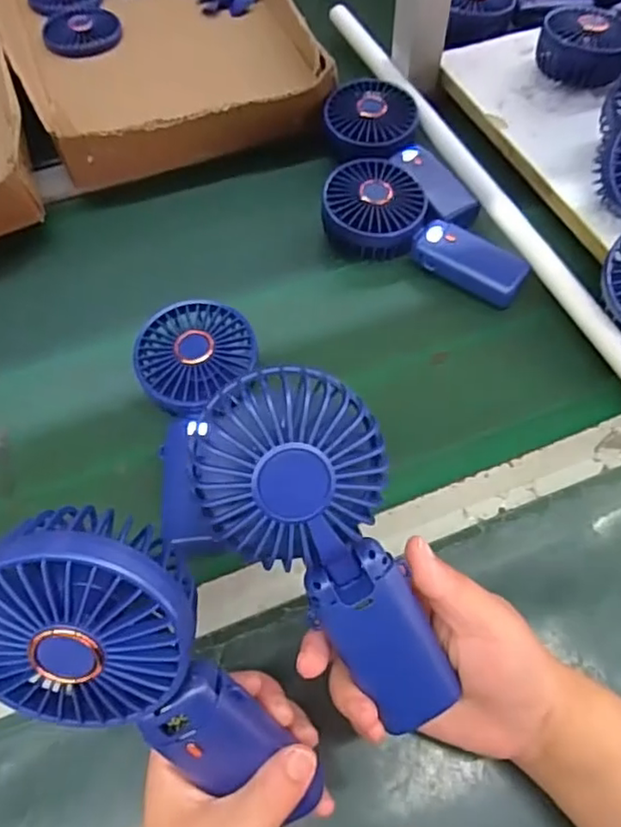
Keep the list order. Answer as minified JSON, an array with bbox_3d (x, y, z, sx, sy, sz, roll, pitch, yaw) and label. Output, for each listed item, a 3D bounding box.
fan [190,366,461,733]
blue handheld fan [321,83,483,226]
[{"bbox_3d":[0.014,0.066,0.280,0.080,0.039,0.179,-30,101,-16],"label":"fan"},{"bbox_3d":[0.076,-0.235,0.569,0.082,0.032,0.178,-21,62,-11],"label":"blue handheld fan"}]

